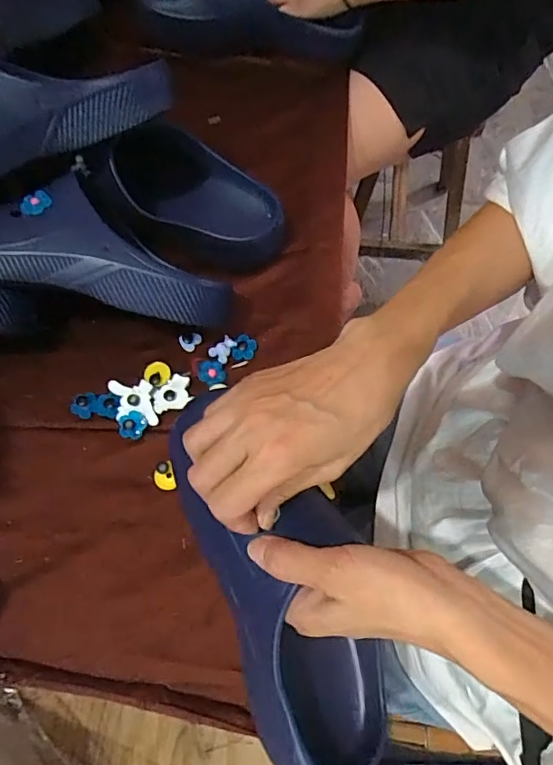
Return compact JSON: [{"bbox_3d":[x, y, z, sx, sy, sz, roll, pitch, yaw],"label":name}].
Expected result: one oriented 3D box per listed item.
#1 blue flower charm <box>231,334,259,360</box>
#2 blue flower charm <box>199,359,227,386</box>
[{"bbox_3d":[-0.030,-0.032,0.480,0.020,0.004,0.025,23,79,-4],"label":"blue flower charm"},{"bbox_3d":[-0.059,-0.009,0.465,0.024,0.006,0.023,2,67,2],"label":"blue flower charm"}]

